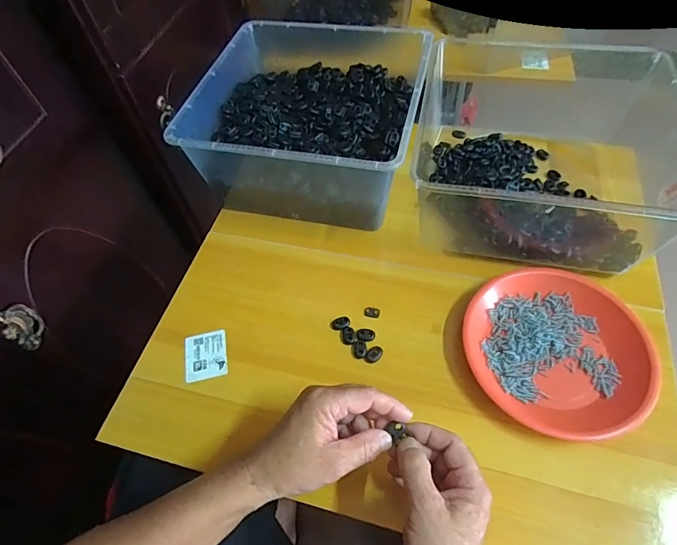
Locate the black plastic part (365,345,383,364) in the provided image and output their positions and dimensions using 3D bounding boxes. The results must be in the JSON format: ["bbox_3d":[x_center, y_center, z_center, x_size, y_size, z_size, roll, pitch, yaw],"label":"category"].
[{"bbox_3d":[0.041,0.095,0.478,0.015,0.006,0.022,33,64,22],"label":"black plastic part"}]

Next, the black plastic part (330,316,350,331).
[{"bbox_3d":[0.002,0.062,0.503,0.024,0.004,0.016,-21,58,-10],"label":"black plastic part"}]

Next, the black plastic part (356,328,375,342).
[{"bbox_3d":[0.033,0.074,0.490,0.022,0.005,0.015,-2,57,1],"label":"black plastic part"}]

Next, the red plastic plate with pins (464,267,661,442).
[{"bbox_3d":[0.237,0.083,0.455,0.176,0.030,0.190,-1,57,2],"label":"red plastic plate with pins"}]

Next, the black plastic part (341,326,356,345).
[{"bbox_3d":[0.012,0.076,0.492,0.017,0.004,0.022,-4,57,0],"label":"black plastic part"}]

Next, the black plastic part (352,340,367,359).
[{"bbox_3d":[0.024,0.090,0.483,0.017,0.005,0.022,1,57,4],"label":"black plastic part"}]

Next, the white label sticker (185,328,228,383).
[{"bbox_3d":[-0.159,0.099,0.495,0.049,0.005,0.058,-12,60,-4],"label":"white label sticker"}]

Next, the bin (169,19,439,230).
[{"bbox_3d":[-0.033,-0.212,0.601,0.308,0.144,0.289,9,58,9],"label":"bin"}]

